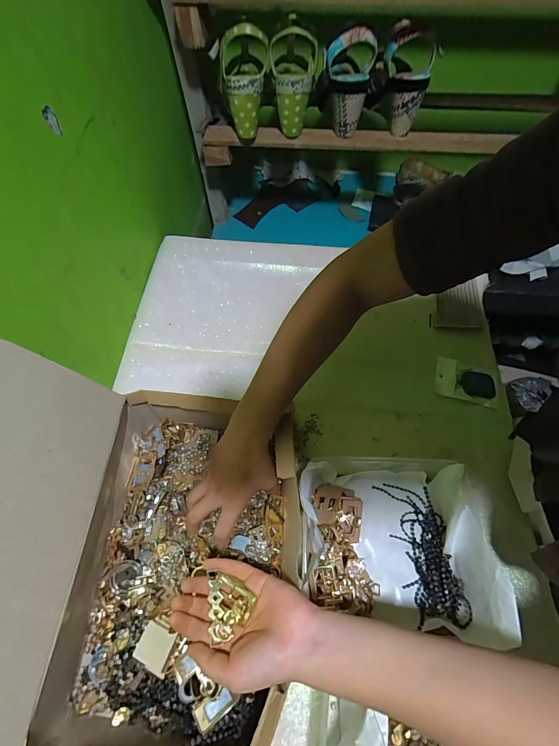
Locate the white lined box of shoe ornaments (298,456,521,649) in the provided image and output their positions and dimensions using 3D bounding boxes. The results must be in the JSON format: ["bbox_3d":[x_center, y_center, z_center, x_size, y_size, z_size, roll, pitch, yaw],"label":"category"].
[{"bbox_3d":[0.127,0.195,0.394,0.210,0.078,0.186,5,63,1],"label":"white lined box of shoe ornaments"}]

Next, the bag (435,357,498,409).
[{"bbox_3d":[0.295,0.013,0.525,0.092,0.008,0.067,15,64,6],"label":"bag"}]

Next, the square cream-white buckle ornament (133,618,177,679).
[{"bbox_3d":[-0.123,0.271,0.331,0.037,0.011,0.037,21,65,11],"label":"square cream-white buckle ornament"}]

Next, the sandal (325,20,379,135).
[{"bbox_3d":[0.113,-0.483,0.562,0.076,0.133,0.058,6,63,1],"label":"sandal"}]

